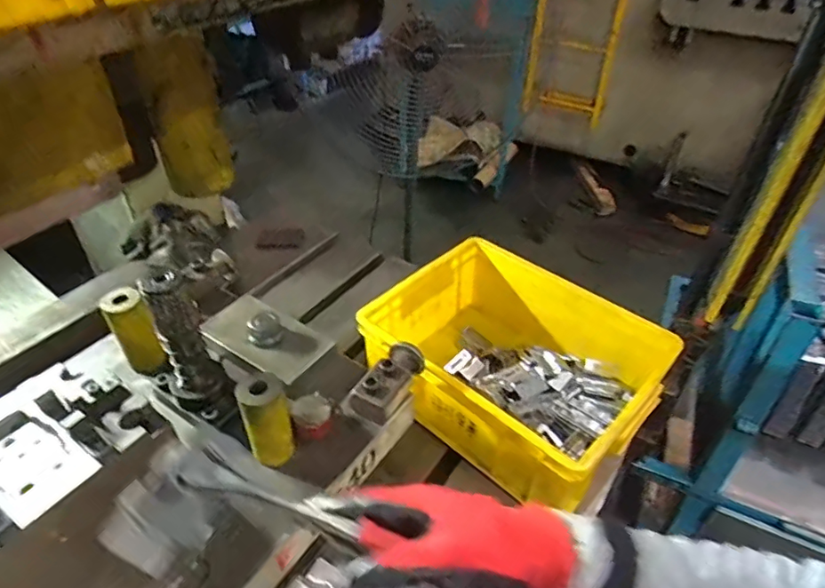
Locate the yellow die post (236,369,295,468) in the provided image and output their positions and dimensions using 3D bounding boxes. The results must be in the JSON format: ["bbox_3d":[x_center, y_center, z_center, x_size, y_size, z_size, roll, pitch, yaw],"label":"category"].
[{"bbox_3d":[-0.135,0.117,0.501,0.041,0.091,0.038,-13,41,-15],"label":"yellow die post"}]

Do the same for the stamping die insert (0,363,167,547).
[{"bbox_3d":[-0.309,0.124,0.422,0.125,0.030,0.173,24,45,27],"label":"stamping die insert"}]

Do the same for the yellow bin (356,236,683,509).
[{"bbox_3d":[0.132,0.100,0.723,0.343,0.147,0.264,29,48,30],"label":"yellow bin"}]

